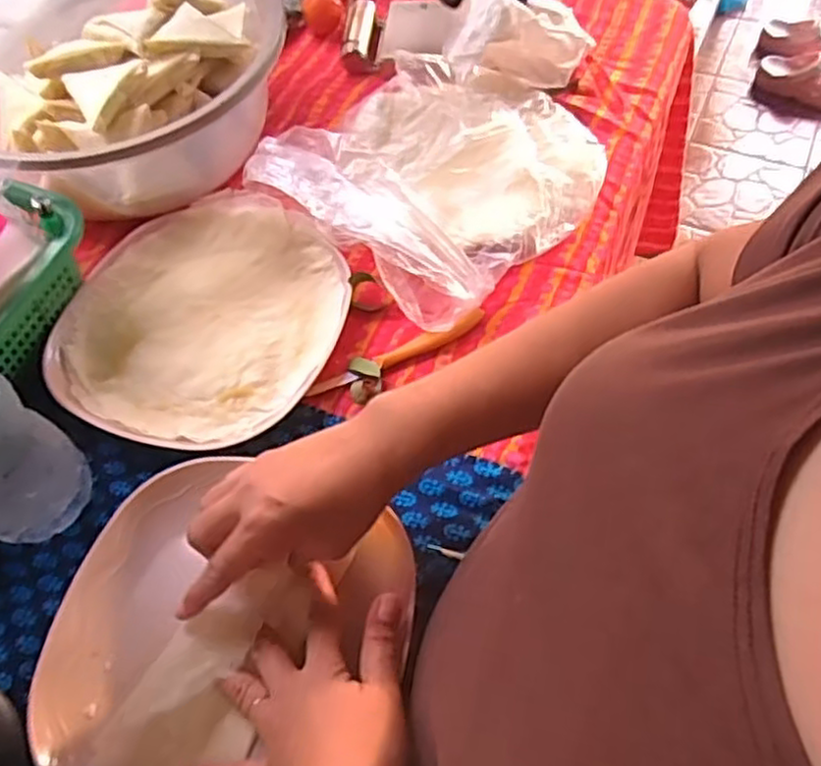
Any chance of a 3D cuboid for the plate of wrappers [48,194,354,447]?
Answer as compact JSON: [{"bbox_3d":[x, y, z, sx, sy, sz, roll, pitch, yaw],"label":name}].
[{"bbox_3d":[-0.161,-0.052,0.559,0.204,0.033,0.224,-2,58,3],"label":"plate of wrappers"}]

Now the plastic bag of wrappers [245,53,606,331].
[{"bbox_3d":[0.019,-0.182,0.586,0.230,0.072,0.241,33,66,22],"label":"plastic bag of wrappers"}]

